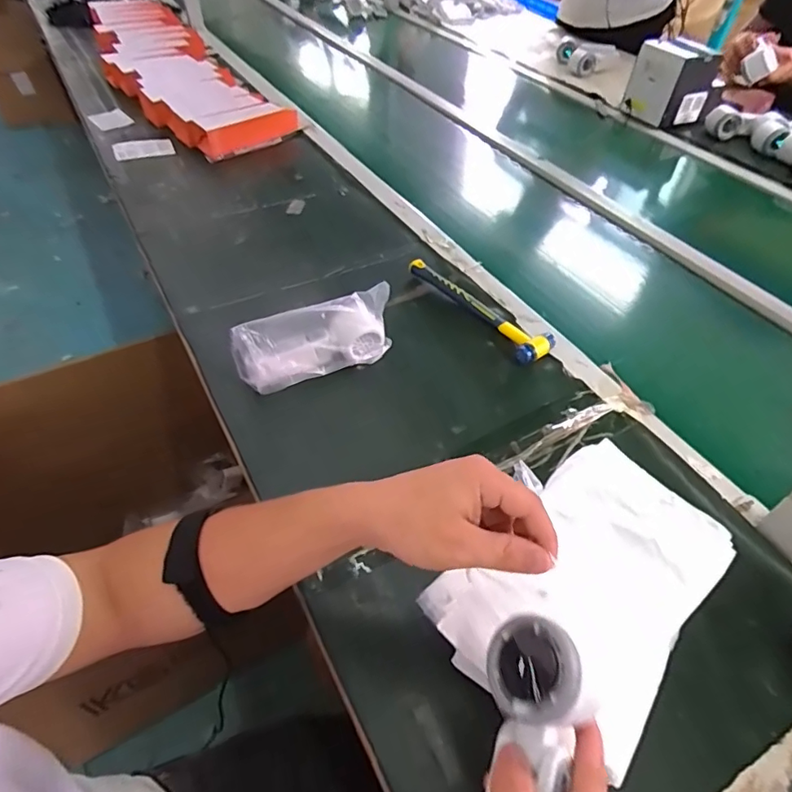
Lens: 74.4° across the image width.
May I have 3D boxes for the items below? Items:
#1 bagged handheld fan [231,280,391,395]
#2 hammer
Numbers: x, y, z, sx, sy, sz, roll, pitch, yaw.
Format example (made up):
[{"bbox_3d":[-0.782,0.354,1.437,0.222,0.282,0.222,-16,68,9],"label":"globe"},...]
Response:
[{"bbox_3d":[-0.091,-0.066,0.622,0.190,0.107,0.055,-23,53,-21],"label":"bagged handheld fan"},{"bbox_3d":[0.114,-0.126,0.726,0.061,0.030,0.242,-26,54,-22],"label":"hammer"}]

